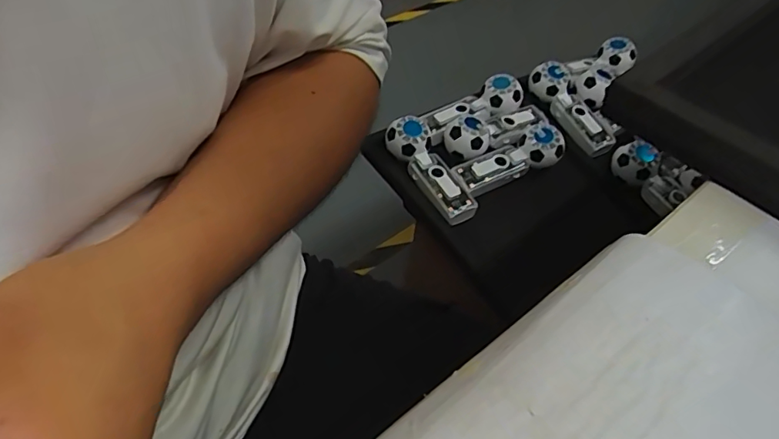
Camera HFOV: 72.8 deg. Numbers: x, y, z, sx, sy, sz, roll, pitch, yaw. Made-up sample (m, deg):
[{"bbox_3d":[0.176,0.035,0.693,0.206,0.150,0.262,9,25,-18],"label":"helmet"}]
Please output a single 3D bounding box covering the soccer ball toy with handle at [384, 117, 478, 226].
[{"bbox_3d":[0.055,-0.067,0.714,0.049,0.039,0.170,-25,68,-23],"label":"soccer ball toy with handle"}]

